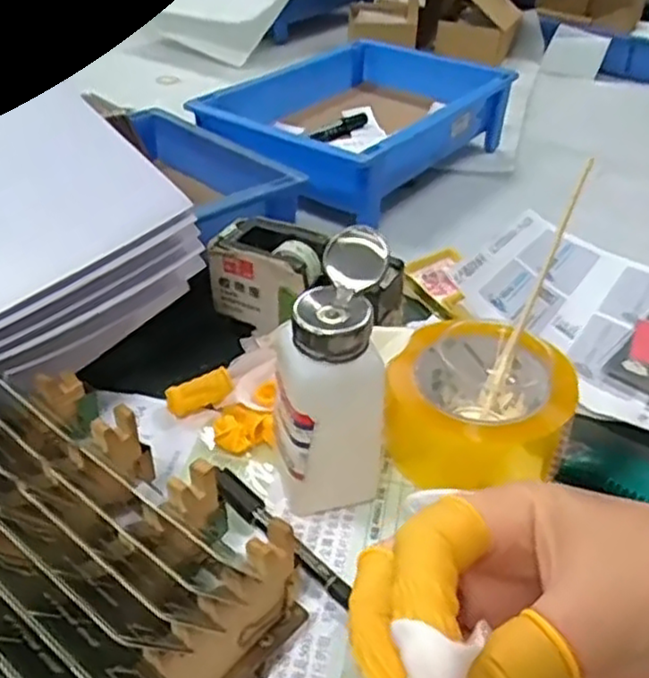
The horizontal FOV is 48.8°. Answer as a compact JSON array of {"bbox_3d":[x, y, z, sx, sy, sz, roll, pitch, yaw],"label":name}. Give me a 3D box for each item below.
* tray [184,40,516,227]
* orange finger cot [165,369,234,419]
[{"bbox_3d":[0.032,-0.227,0.755,0.220,0.076,0.295,27,44,29],"label":"tray"},{"bbox_3d":[-0.082,0.035,0.467,0.043,0.022,0.009,-26,11,-4],"label":"orange finger cot"}]

